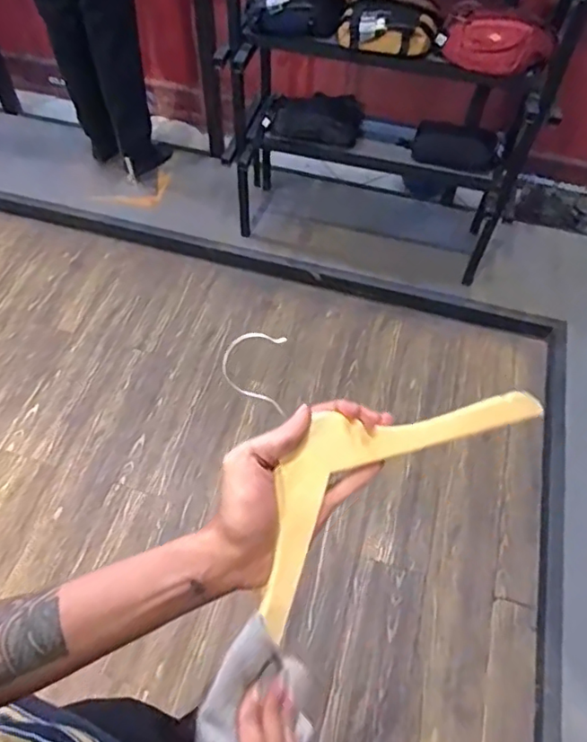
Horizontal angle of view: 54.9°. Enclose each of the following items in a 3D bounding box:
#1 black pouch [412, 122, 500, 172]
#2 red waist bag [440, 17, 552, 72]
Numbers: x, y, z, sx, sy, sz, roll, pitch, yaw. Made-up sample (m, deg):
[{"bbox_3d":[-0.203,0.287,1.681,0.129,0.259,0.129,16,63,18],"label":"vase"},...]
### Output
[{"bbox_3d":[0.490,-0.678,1.715,0.255,0.114,0.095,14,57,7],"label":"black pouch"},{"bbox_3d":[0.515,-0.818,1.428,0.258,0.116,0.095,22,59,12],"label":"red waist bag"}]

